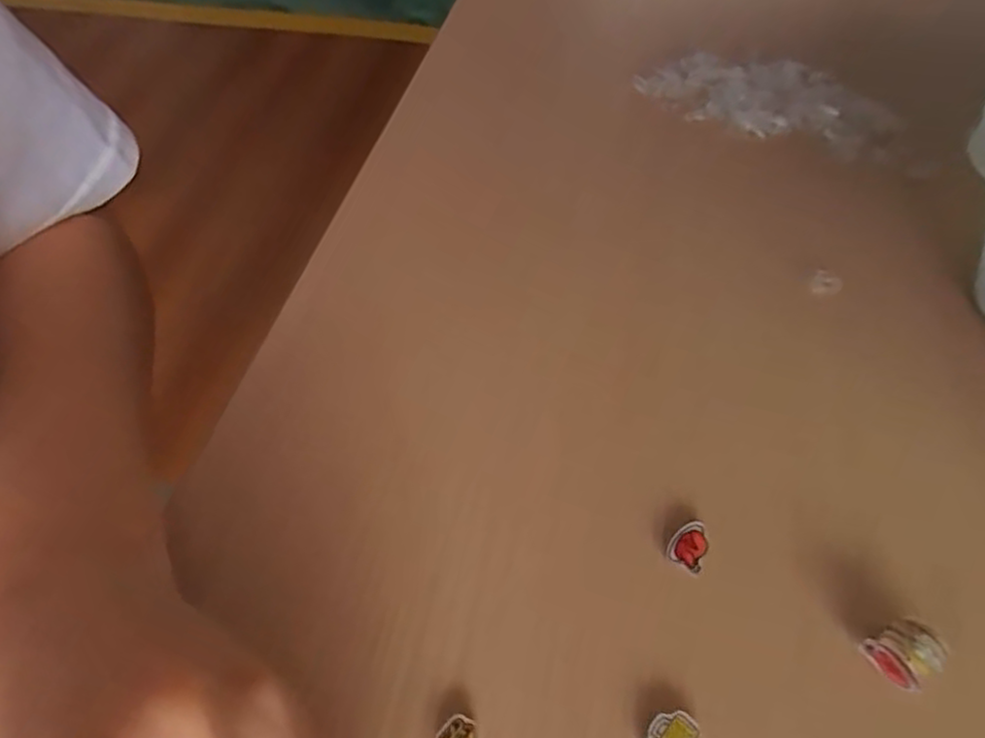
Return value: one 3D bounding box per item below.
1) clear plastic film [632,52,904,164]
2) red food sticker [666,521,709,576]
[{"bbox_3d":[0.141,-0.140,0.356,0.127,0.015,0.056,18,54,15],"label":"clear plastic film"},{"bbox_3d":[0.061,0.054,0.212,0.011,0.004,0.015,21,55,18],"label":"red food sticker"}]

